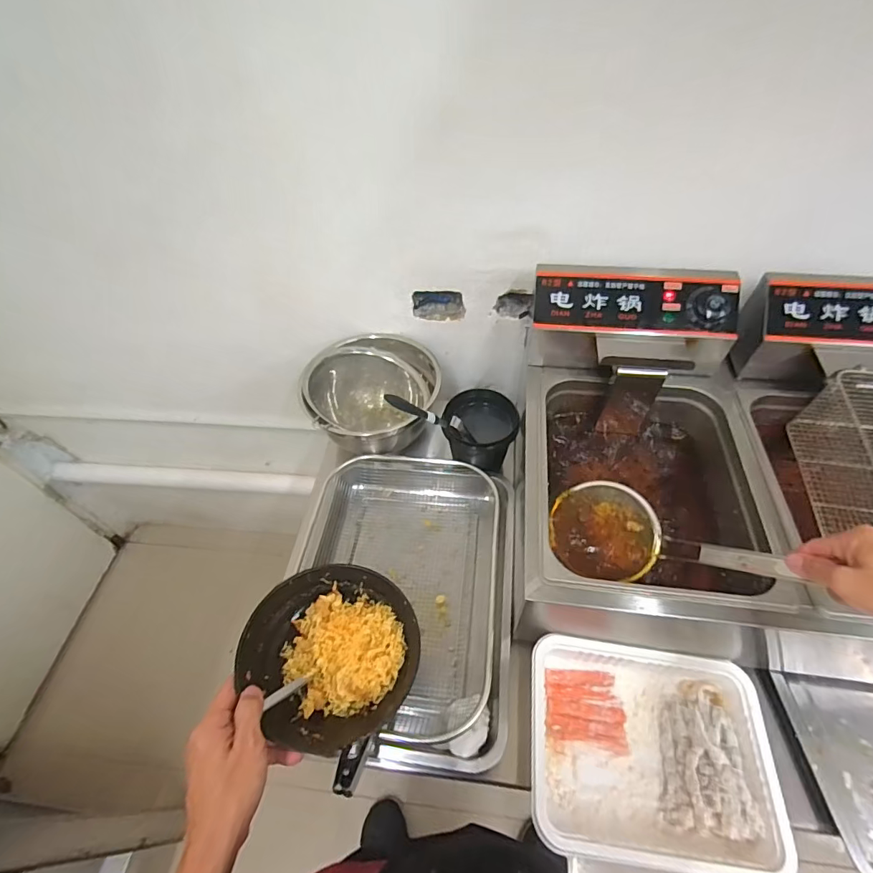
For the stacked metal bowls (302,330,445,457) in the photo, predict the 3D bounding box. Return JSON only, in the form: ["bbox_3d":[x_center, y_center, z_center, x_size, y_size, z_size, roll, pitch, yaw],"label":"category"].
[{"bbox_3d":[-0.109,-0.074,0.776,0.219,0.141,0.164,-7,53,-3],"label":"stacked metal bowls"}]

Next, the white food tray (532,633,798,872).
[{"bbox_3d":[0.233,0.348,0.508,0.257,0.065,0.200,4,53,5],"label":"white food tray"}]

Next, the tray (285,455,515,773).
[{"bbox_3d":[-0.042,0.197,0.650,0.293,0.073,0.407,4,53,5],"label":"tray"}]

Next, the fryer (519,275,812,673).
[{"bbox_3d":[0.266,0.019,0.596,0.289,0.241,0.418,5,53,6],"label":"fryer"}]

